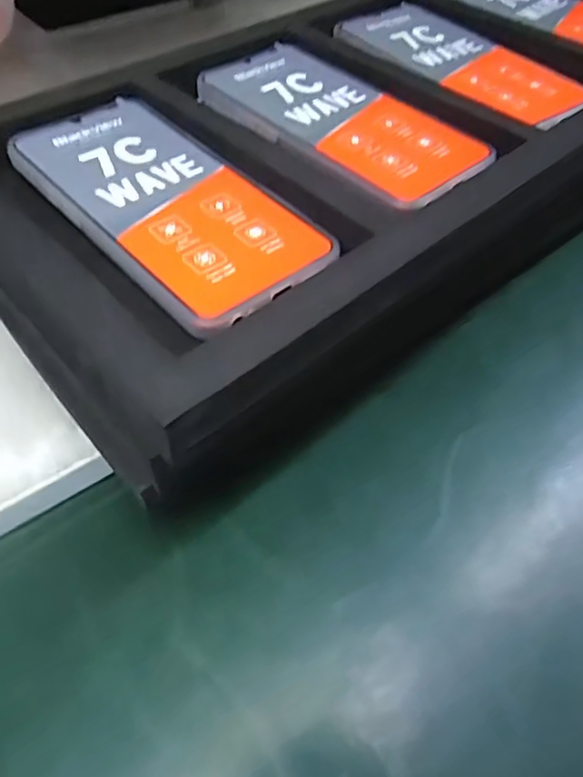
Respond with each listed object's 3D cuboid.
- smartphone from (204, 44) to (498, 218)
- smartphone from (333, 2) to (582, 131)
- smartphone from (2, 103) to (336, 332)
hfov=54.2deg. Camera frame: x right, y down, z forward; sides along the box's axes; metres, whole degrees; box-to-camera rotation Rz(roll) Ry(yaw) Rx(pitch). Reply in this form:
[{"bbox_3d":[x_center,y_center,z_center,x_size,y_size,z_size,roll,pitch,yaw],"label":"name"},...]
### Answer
[{"bbox_3d":[0.024,-0.148,0.308,0.077,0.004,0.169,-34,60,-26],"label":"smartphone"},{"bbox_3d":[0.106,-0.204,0.354,0.073,0.007,0.173,-30,59,-24],"label":"smartphone"},{"bbox_3d":[-0.060,-0.086,0.263,0.076,0.012,0.164,-33,60,-25],"label":"smartphone"}]

